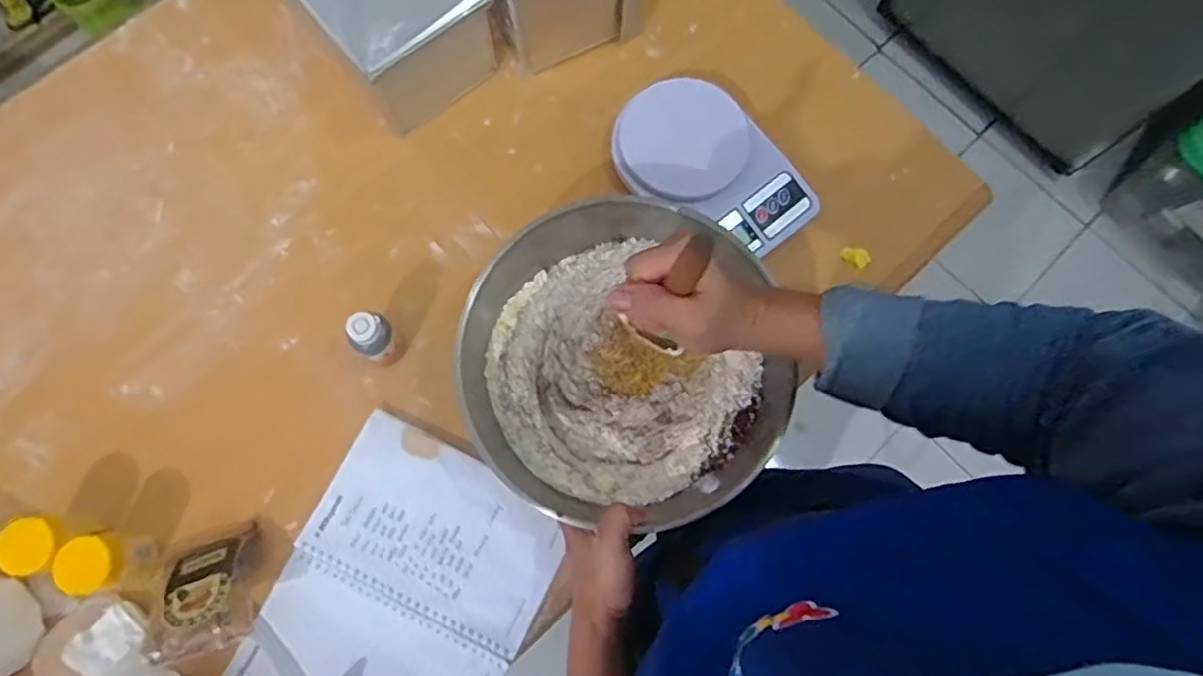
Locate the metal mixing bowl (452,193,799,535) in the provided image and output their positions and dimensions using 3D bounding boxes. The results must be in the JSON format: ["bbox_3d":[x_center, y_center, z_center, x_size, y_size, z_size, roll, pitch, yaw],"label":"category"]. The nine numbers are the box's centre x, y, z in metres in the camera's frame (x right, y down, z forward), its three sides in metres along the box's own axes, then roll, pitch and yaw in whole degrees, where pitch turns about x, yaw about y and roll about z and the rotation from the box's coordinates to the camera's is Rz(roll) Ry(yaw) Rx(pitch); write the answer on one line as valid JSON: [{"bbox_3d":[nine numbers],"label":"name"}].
[{"bbox_3d":[0.021,0.014,0.574,0.263,0.086,0.266,0,77,-1],"label":"metal mixing bowl"}]

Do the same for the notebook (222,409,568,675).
[{"bbox_3d":[-0.168,0.223,0.580,0.207,0.011,0.261,26,77,5],"label":"notebook"}]

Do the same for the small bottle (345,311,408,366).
[{"bbox_3d":[-0.196,0.002,0.601,0.031,0.079,0.034,0,77,-1],"label":"small bottle"}]

